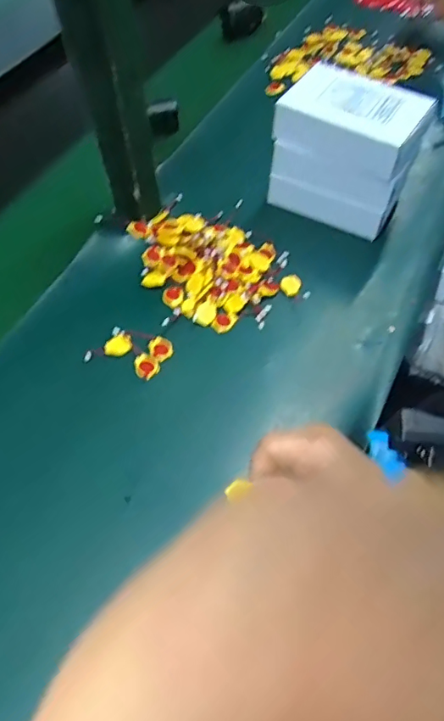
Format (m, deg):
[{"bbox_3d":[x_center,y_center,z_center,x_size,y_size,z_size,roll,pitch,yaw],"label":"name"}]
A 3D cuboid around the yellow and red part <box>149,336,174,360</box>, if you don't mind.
[{"bbox_3d":[-0.059,-0.013,0.497,0.023,0.004,0.024,0,58,1],"label":"yellow and red part"}]

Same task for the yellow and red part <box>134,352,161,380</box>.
[{"bbox_3d":[-0.072,0.005,0.489,0.021,0.004,0.026,-30,62,-17],"label":"yellow and red part"}]

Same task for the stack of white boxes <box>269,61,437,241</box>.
[{"bbox_3d":[0.137,-0.226,0.563,0.141,0.126,0.094,28,62,17],"label":"stack of white boxes"}]

